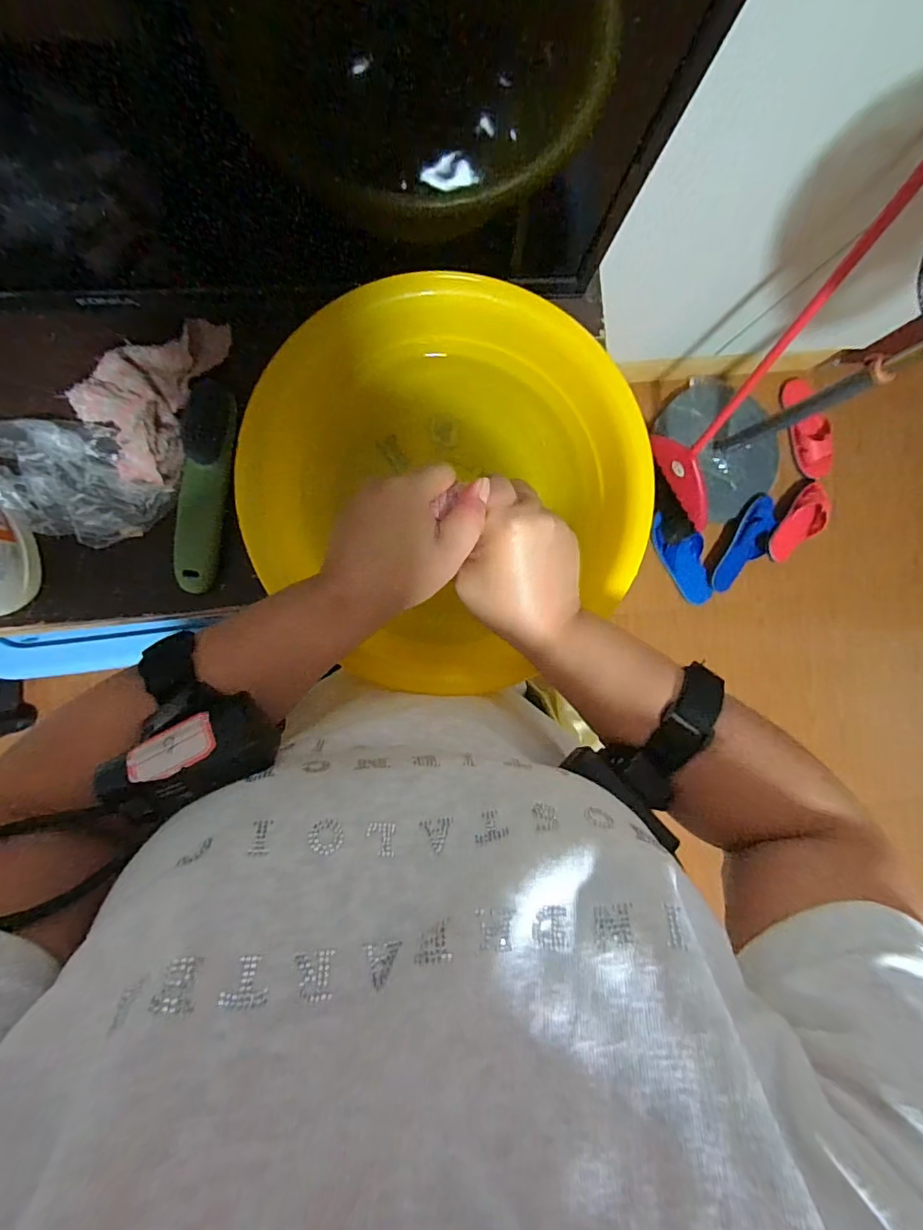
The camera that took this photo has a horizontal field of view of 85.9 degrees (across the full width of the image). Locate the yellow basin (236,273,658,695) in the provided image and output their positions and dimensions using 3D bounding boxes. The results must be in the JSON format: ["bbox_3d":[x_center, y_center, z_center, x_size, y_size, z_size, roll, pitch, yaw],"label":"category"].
[{"bbox_3d":[-0.015,-0.097,0.386,0.275,0.097,0.262,0,91,-6],"label":"yellow basin"}]

